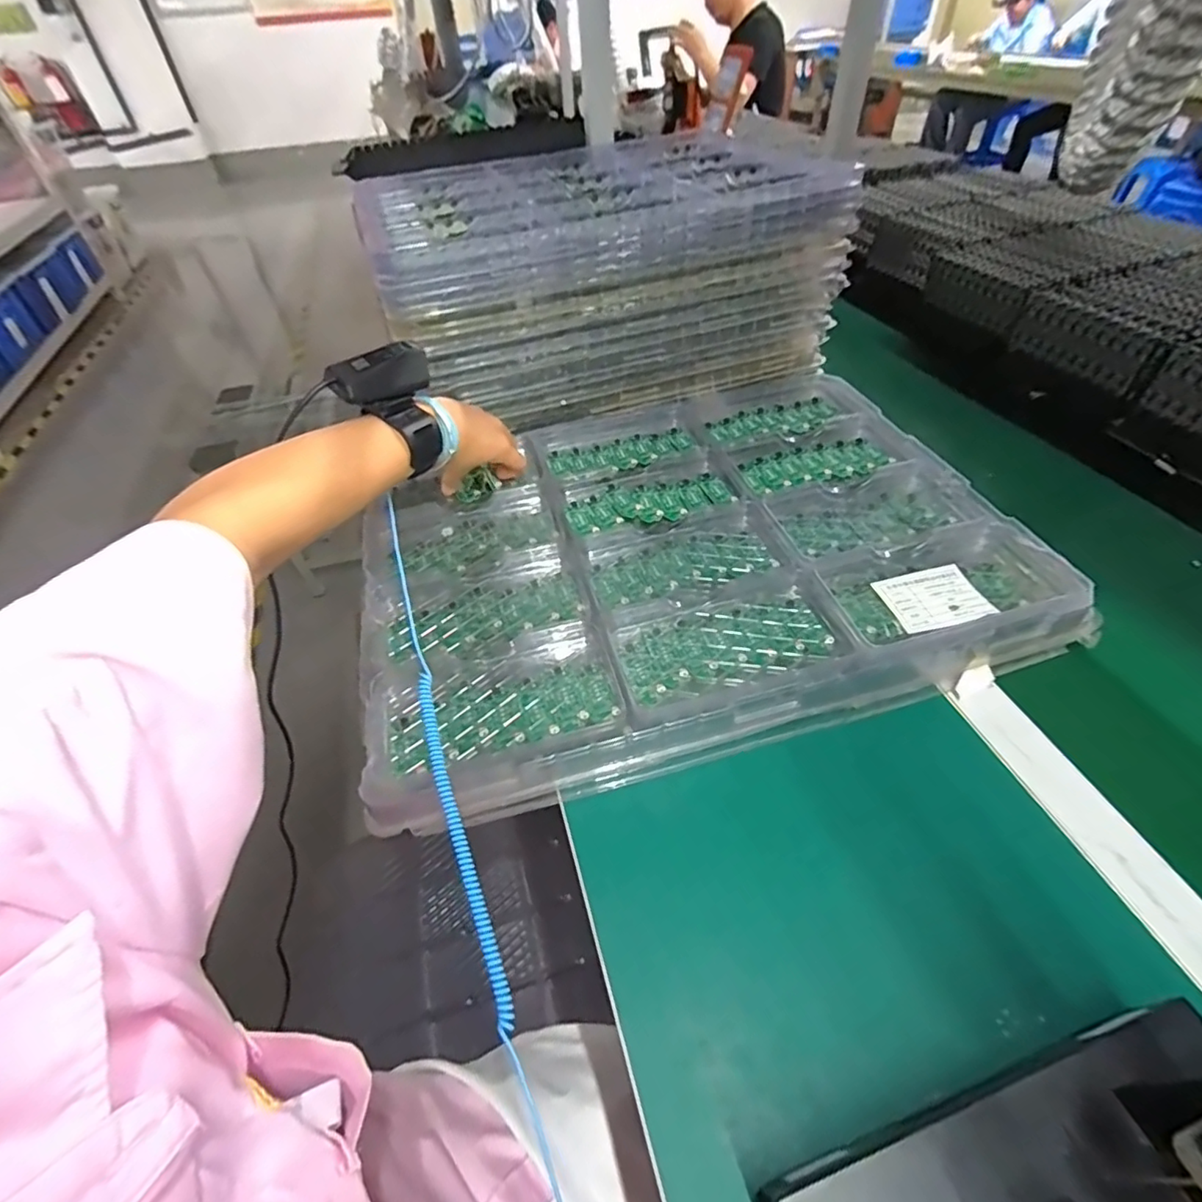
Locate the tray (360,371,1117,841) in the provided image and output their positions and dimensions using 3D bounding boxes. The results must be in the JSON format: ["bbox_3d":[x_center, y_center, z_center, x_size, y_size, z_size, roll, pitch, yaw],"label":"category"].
[{"bbox_3d":[0.065,-0.064,0.522,0.550,0.040,0.416,-13,48,-8],"label":"tray"}]

